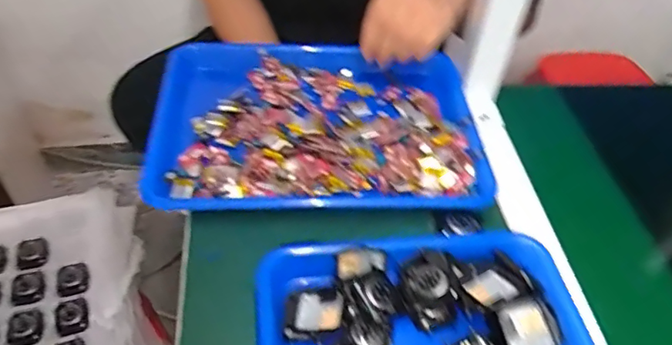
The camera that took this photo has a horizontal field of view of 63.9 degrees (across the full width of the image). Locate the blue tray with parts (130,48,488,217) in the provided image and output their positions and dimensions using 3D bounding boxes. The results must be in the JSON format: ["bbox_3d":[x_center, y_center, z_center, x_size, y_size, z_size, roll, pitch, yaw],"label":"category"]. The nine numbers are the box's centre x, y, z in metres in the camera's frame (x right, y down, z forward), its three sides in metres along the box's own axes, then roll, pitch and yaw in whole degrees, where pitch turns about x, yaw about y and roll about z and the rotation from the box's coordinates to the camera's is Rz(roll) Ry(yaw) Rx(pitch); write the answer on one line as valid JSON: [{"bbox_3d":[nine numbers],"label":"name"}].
[{"bbox_3d":[-0.022,-0.053,0.573,0.331,0.035,0.236,-1,48,-5],"label":"blue tray with parts"}]

